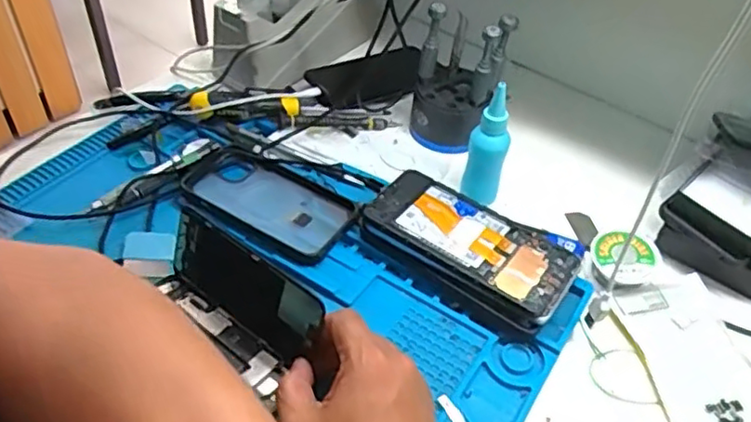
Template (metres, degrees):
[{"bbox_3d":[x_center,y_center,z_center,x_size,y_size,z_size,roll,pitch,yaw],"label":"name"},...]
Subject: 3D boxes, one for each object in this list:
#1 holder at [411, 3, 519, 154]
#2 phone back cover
[{"bbox_3d":[0.080,-0.128,0.620,0.080,0.131,0.066,9,45,5],"label":"holder"},{"bbox_3d":[-0.094,-0.011,0.567,0.155,0.011,0.079,28,49,22],"label":"phone back cover"}]

